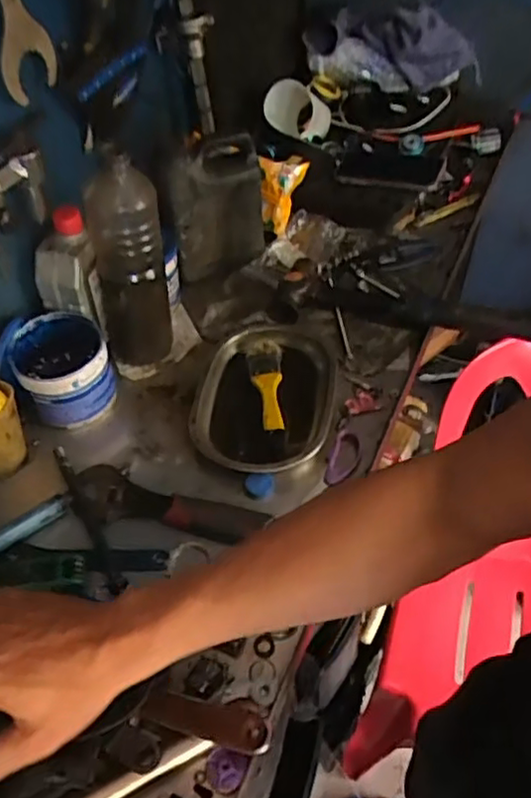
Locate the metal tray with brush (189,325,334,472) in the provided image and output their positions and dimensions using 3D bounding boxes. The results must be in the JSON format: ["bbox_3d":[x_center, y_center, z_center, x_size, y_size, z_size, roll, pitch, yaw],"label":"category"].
[{"bbox_3d":[-0.001,0.012,0.789,0.154,0.071,0.219,4,51,6],"label":"metal tray with brush"}]

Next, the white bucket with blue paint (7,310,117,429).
[{"bbox_3d":[-0.228,-0.032,0.750,0.099,0.085,0.103,-1,50,2],"label":"white bucket with blue paint"}]

